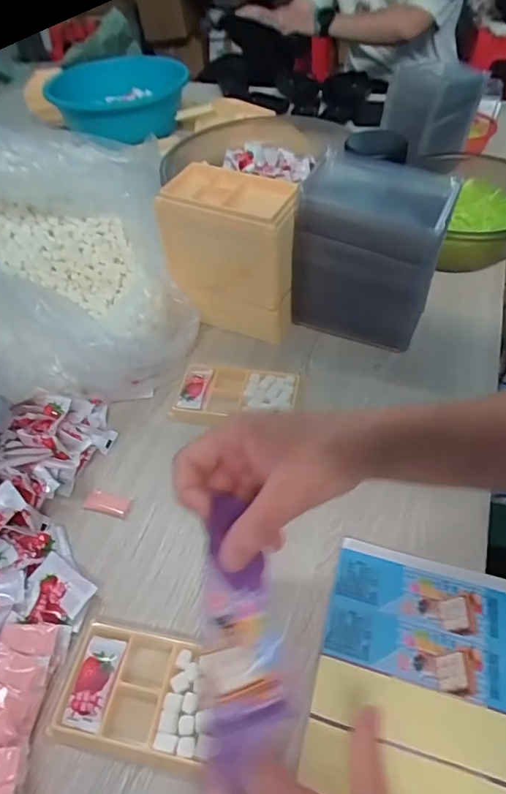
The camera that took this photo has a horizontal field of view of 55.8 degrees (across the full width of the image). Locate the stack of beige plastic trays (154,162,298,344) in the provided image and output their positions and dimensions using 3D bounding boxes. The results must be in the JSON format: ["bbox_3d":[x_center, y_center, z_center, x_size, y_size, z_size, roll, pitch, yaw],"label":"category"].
[{"bbox_3d":[-0.020,-0.155,0.542,0.137,0.158,0.079,16,52,16],"label":"stack of beige plastic trays"}]

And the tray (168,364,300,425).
[{"bbox_3d":[-0.018,-0.001,0.507,0.125,0.014,0.071,4,50,7],"label":"tray"}]

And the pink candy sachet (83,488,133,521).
[{"bbox_3d":[-0.133,0.099,0.442,0.046,0.004,0.021,13,52,14],"label":"pink candy sachet"}]

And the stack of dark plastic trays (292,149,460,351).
[{"bbox_3d":[0.124,-0.155,0.530,0.143,0.170,0.101,17,53,17],"label":"stack of dark plastic trays"}]

